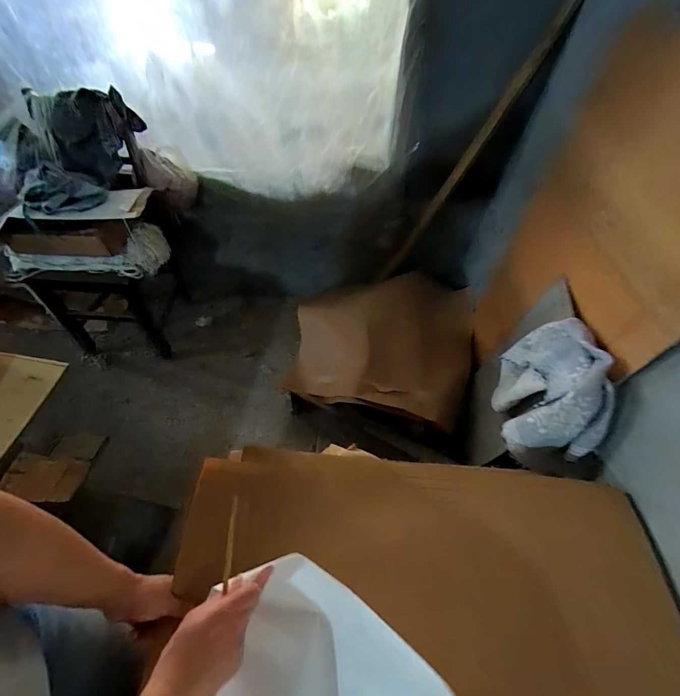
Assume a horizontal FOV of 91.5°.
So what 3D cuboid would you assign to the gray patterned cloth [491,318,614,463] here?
[{"bbox_3d":[0.487,0.100,0.784,0.158,0.299,0.292,14,53,7],"label":"gray patterned cloth"}]

